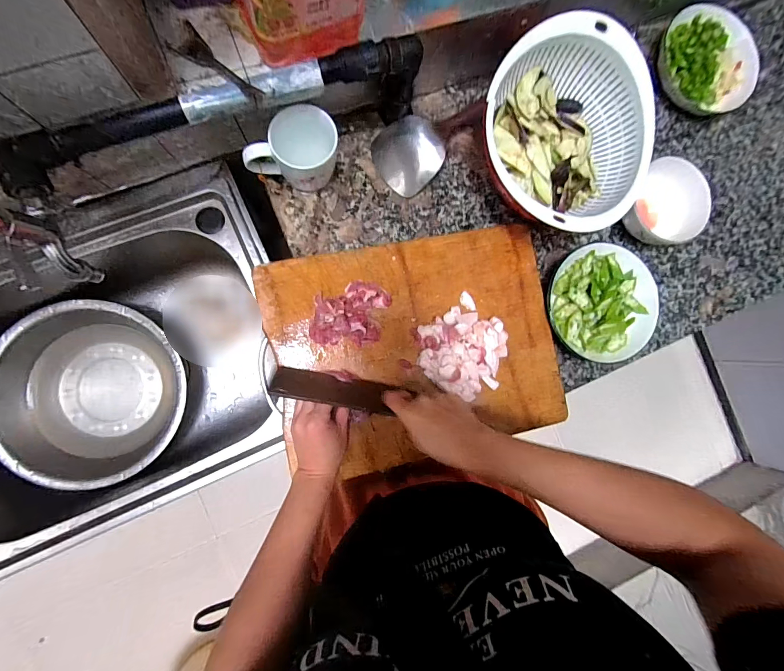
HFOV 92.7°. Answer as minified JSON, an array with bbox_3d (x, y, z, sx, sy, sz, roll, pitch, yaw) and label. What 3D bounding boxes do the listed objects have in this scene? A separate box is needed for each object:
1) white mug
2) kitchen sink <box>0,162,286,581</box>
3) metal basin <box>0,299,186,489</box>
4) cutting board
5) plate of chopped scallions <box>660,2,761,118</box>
[{"bbox_3d":[-0.124,-0.234,0.475,0.102,0.079,0.072,10,86,-9],"label":"white mug"},{"bbox_3d":[-0.403,0.049,0.570,0.516,0.197,0.372,-25,91,-10],"label":"kitchen sink"},{"bbox_3d":[-0.476,0.090,0.609,0.272,0.083,0.270,0,87,-9],"label":"metal basin"},{"bbox_3d":[0.042,0.014,0.510,0.382,0.029,0.291,-12,89,-10],"label":"cutting board"},{"bbox_3d":[0.510,-0.444,0.609,0.149,0.047,0.173,-35,93,-9],"label":"plate of chopped scallions"}]

